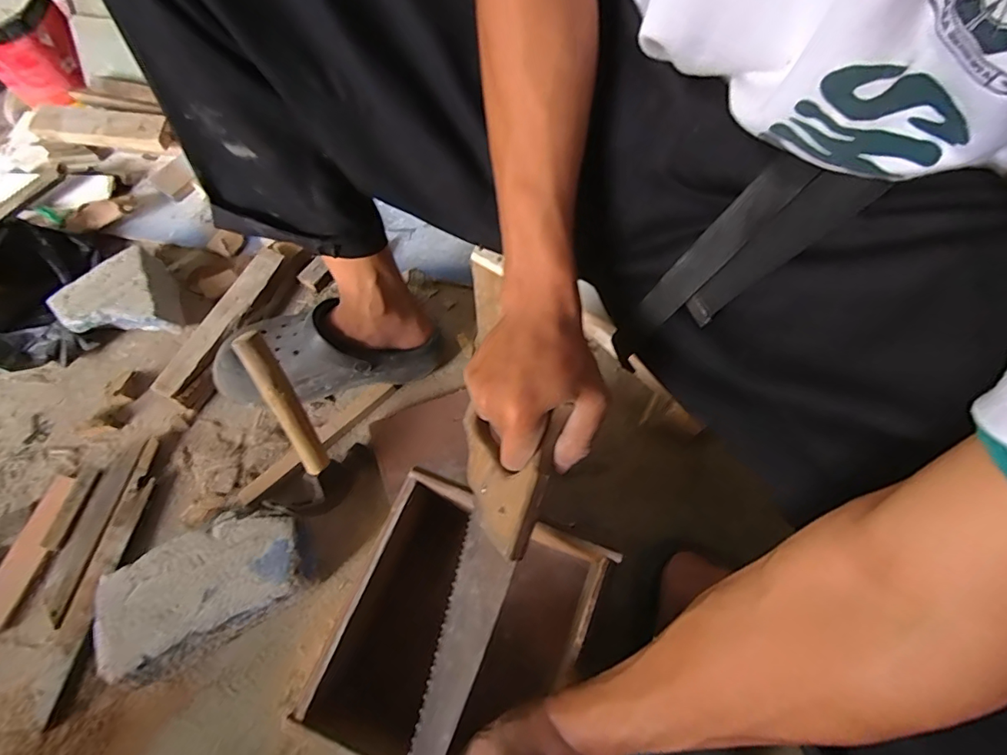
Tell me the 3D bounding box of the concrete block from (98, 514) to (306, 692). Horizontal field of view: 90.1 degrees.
[{"bbox_3d":[-0.316,0.223,0.548,0.207,0.072,0.120,-26,69,-10],"label":"concrete block"}]

